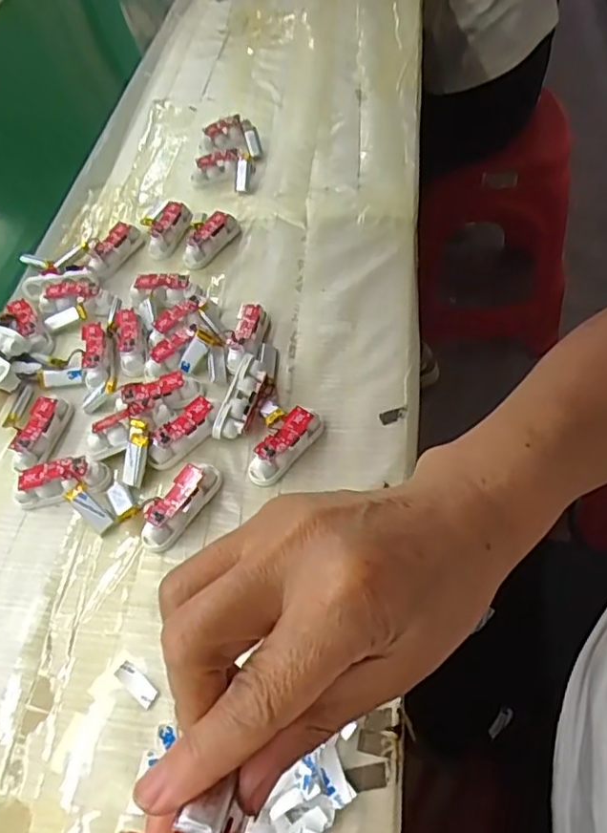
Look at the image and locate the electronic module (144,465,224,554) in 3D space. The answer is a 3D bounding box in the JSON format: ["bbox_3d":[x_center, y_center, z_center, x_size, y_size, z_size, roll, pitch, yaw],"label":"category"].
[{"bbox_3d":[-0.076,0.053,0.372,0.019,0.021,0.063,28,63,25],"label":"electronic module"}]

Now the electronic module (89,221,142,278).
[{"bbox_3d":[-0.165,-0.144,0.522,0.016,0.023,0.060,17,59,20],"label":"electronic module"}]

